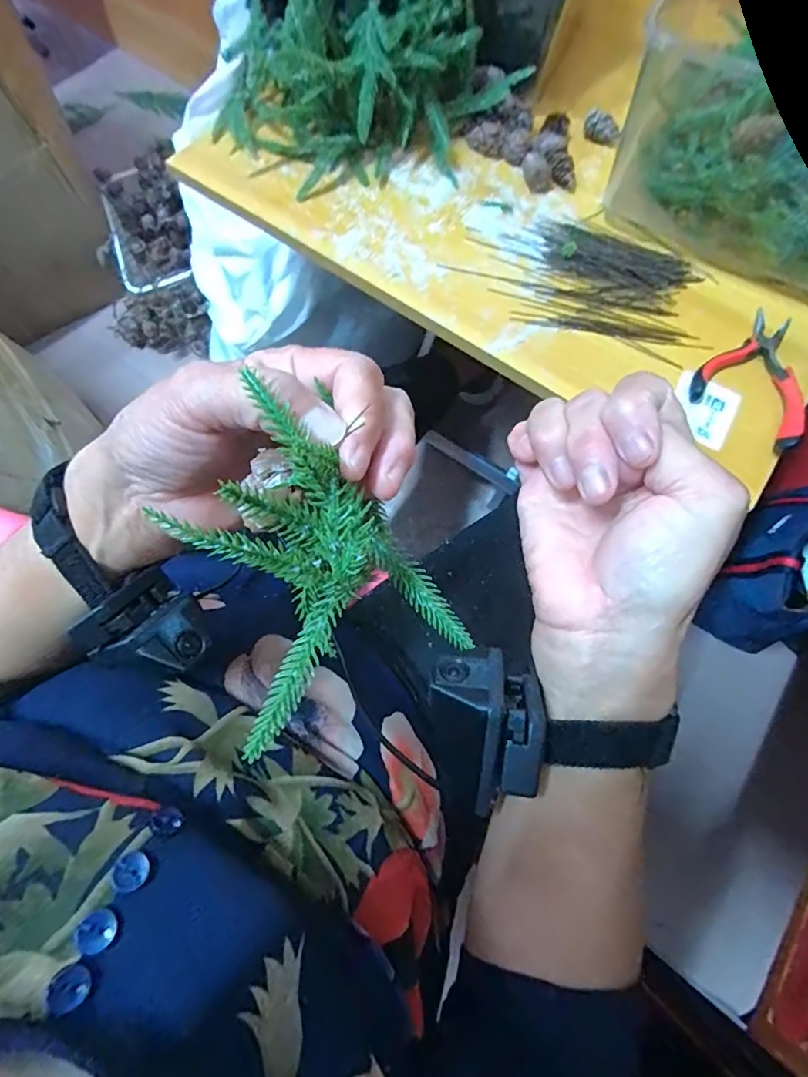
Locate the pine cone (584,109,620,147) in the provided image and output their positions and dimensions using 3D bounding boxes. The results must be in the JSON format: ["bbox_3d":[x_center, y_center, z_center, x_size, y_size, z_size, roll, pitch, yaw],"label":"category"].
[{"bbox_3d":[0.197,-0.407,0.499,0.037,0.017,0.019,28,72,8],"label":"pine cone"}]

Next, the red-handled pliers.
[{"bbox_3d":[0.297,-0.137,0.407,0.087,0.019,0.124,39,74,11],"label":"red-handled pliers"}]

